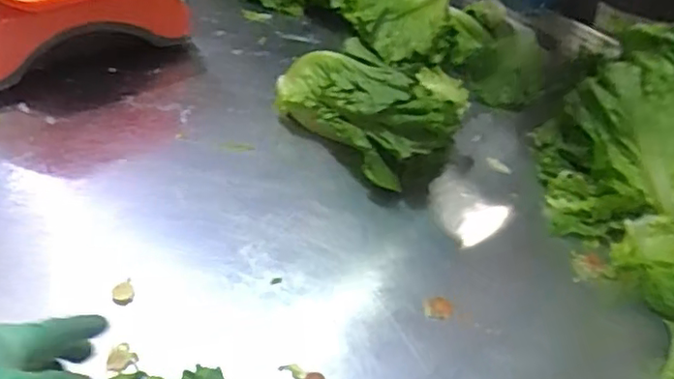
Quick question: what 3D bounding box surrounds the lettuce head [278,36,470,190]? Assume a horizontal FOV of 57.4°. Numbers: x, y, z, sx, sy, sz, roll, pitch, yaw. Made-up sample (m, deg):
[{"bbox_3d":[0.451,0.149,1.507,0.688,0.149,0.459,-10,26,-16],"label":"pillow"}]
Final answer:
[{"bbox_3d":[0.034,-0.101,0.695,0.119,0.101,0.203,-30,54,-34],"label":"lettuce head"}]

